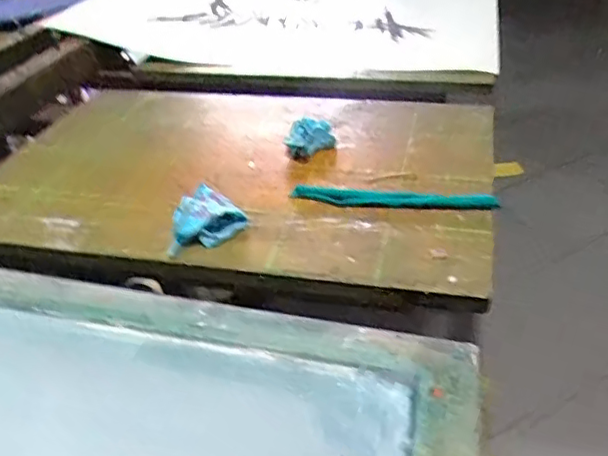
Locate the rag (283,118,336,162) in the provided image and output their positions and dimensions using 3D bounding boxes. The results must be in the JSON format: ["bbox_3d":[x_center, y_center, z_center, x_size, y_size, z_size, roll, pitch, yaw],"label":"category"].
[{"bbox_3d":[0.008,-0.108,0.750,0.051,0.029,0.060,13,36,18],"label":"rag"}]

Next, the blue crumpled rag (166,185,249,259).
[{"bbox_3d":[-0.102,-0.012,0.622,0.077,0.023,0.079,-13,35,-13],"label":"blue crumpled rag"}]

